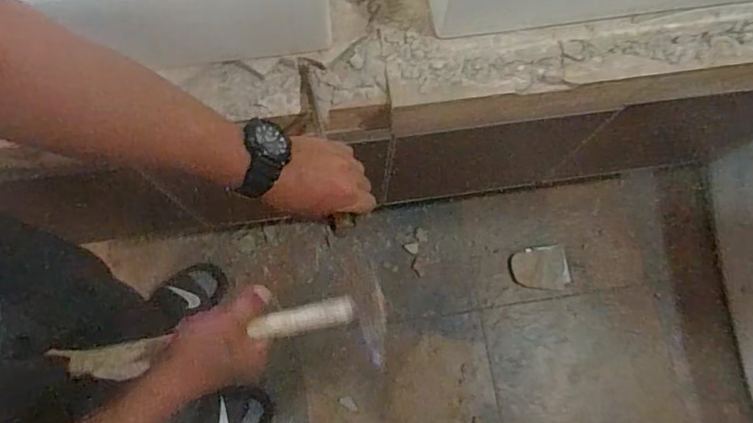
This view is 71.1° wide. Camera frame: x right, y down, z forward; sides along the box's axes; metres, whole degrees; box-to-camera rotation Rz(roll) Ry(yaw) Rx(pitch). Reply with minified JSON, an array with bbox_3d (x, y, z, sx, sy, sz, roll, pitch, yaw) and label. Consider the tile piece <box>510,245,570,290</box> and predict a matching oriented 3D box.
[{"bbox_3d":[0.413,0.143,1.332,0.141,0.007,0.107,0,74,-2],"label":"tile piece"}]

